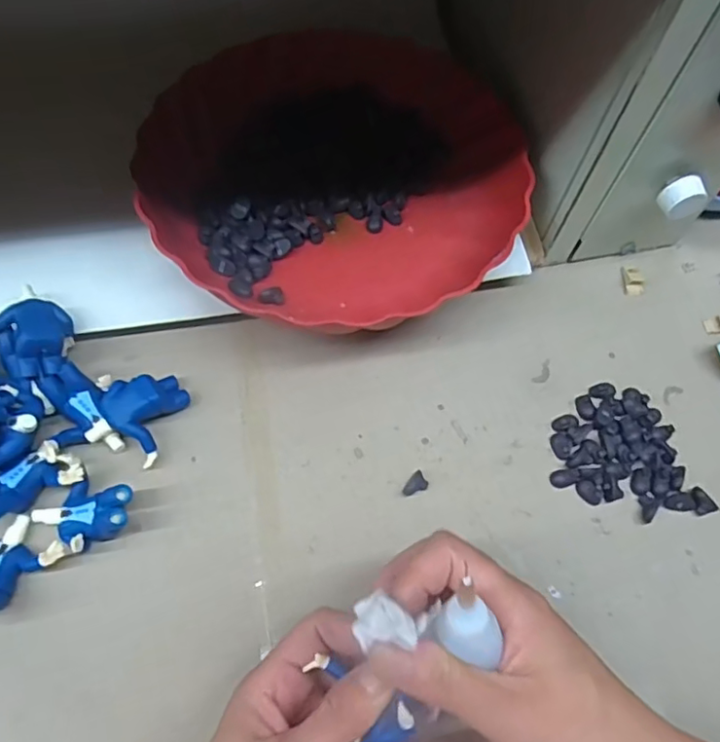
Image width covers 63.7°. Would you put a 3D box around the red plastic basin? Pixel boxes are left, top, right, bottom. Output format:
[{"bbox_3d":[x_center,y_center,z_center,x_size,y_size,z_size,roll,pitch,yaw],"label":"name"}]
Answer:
[{"bbox_3d":[-0.018,-0.134,0.400,0.252,0.070,0.228,-28,67,-16],"label":"red plastic basin"}]

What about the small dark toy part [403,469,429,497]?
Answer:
[{"bbox_3d":[0.032,0.067,0.339,0.016,0.004,0.011,-27,67,-16],"label":"small dark toy part"}]

